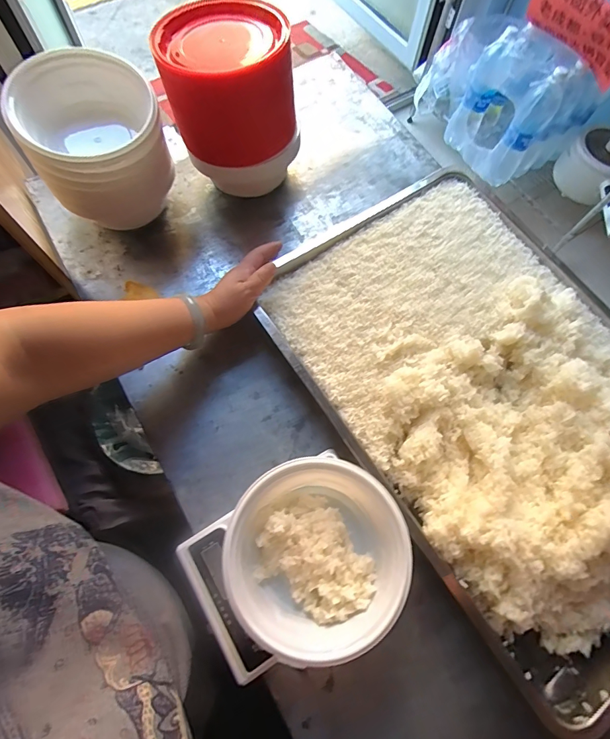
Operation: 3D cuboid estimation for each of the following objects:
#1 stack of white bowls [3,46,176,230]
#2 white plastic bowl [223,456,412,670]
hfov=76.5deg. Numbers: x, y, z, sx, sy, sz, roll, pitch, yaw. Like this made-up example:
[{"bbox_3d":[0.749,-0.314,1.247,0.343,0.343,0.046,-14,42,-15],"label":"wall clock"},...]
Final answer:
[{"bbox_3d":[-0.267,-0.290,0.524,0.154,0.181,0.153,-19,72,-8],"label":"stack of white bowls"},{"bbox_3d":[0.010,0.176,0.378,0.162,0.064,0.163,1,71,-2],"label":"white plastic bowl"}]

